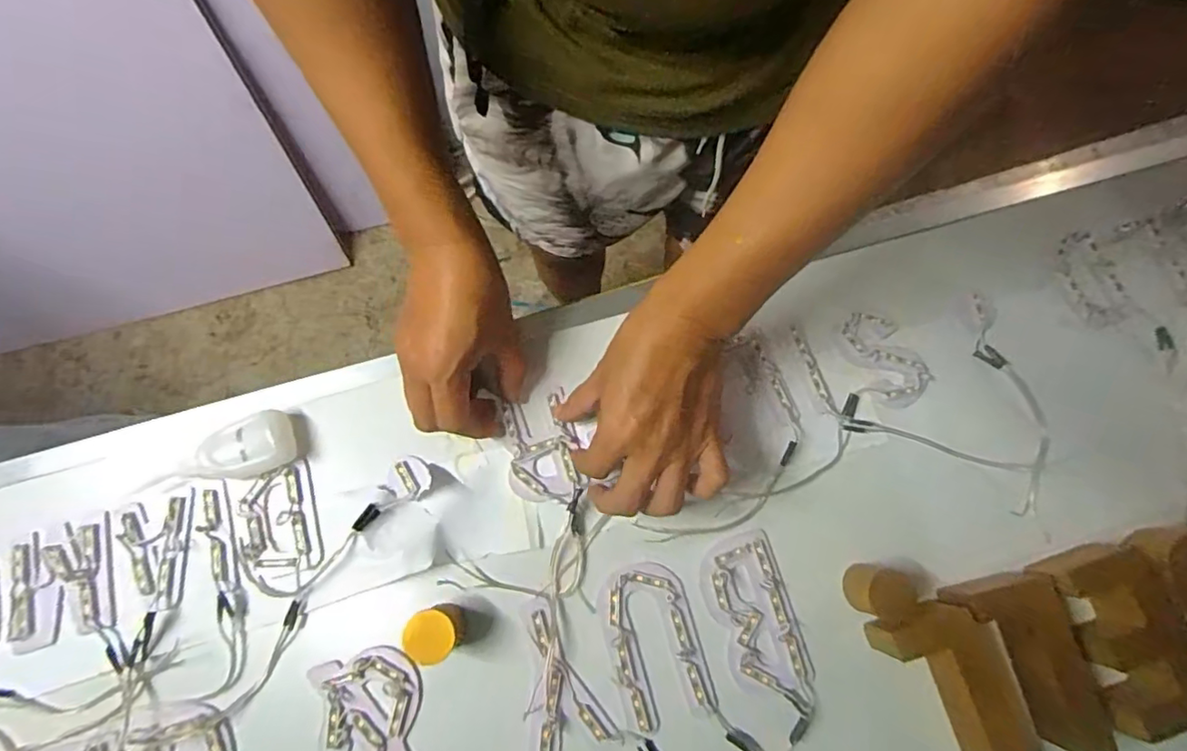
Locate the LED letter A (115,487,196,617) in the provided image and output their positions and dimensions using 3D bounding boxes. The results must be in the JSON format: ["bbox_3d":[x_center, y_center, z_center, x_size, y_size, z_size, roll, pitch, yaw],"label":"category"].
[{"bbox_3d":[-0.318,0.129,0.422,0.049,0.007,0.079,-10,77,-3],"label":"LED letter A"}]

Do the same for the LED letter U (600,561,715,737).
[{"bbox_3d":[0.043,0.187,0.410,0.062,0.004,0.107,-13,77,-4],"label":"LED letter U"}]

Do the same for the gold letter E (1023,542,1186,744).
[{"bbox_3d":[0.364,0.177,0.401,0.071,0.037,0.122,-19,78,-5],"label":"gold letter E"}]

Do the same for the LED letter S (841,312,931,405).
[{"bbox_3d":[0.230,-0.015,0.461,0.044,0.005,0.078,-31,79,-7],"label":"LED letter S"}]

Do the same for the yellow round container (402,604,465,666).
[{"bbox_3d":[-0.106,0.173,0.395,0.032,0.044,0.033,0,77,-1],"label":"yellow round container"}]

